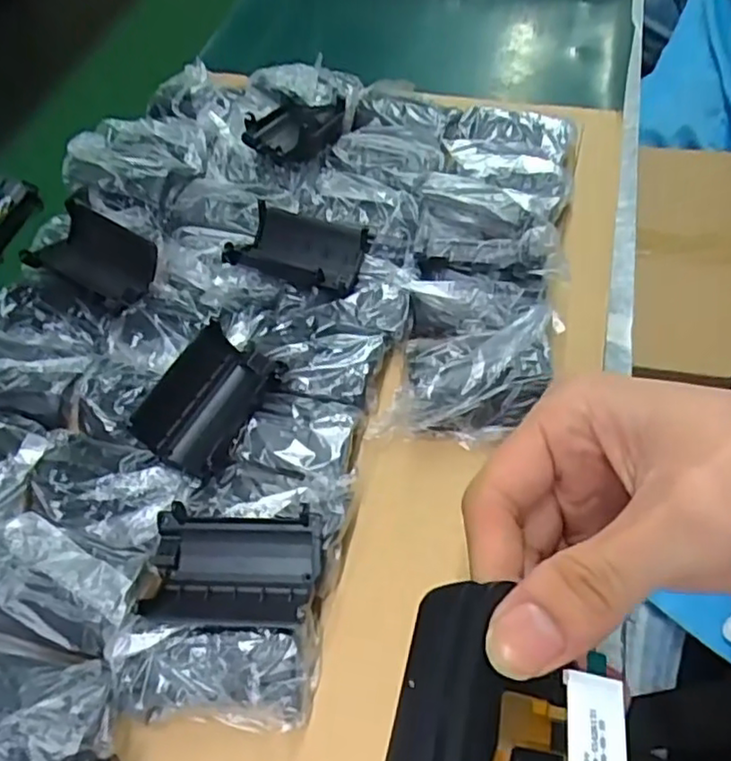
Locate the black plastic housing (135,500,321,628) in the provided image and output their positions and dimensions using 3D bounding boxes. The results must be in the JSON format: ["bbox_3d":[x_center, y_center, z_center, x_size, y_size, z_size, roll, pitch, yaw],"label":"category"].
[{"bbox_3d":[-0.056,0.080,0.271,0.070,0.017,0.046,0,59,4],"label":"black plastic housing"}]

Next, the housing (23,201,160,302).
[{"bbox_3d":[-0.157,-0.073,0.374,0.075,0.018,0.043,22,63,17],"label":"housing"}]

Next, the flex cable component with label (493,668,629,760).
[{"bbox_3d":[0.047,0.087,0.155,0.033,0.009,0.033,7,60,8],"label":"flex cable component with label"}]

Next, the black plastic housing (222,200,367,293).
[{"bbox_3d":[-0.037,-0.075,0.367,0.071,0.021,0.045,13,61,12],"label":"black plastic housing"}]

